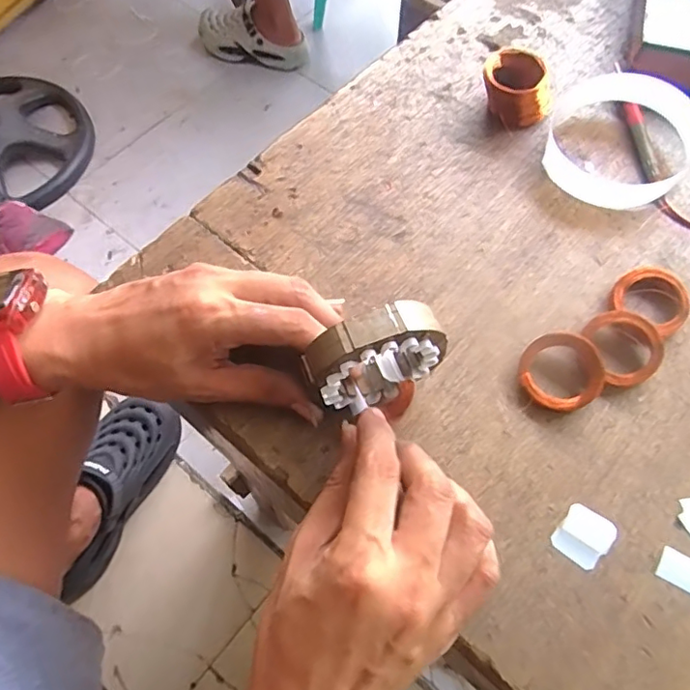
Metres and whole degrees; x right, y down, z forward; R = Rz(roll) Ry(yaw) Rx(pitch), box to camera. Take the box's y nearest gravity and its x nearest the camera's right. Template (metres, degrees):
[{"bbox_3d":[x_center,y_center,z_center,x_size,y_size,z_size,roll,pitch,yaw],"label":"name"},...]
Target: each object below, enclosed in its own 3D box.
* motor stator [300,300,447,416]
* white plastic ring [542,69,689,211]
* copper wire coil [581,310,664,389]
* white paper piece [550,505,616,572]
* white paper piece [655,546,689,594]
[{"bbox_3d":[0.015,0.008,0.282,0.068,0.065,0.022,-21,66,-10],"label":"motor stator"},{"bbox_3d":[0.193,-0.145,0.390,0.094,0.039,0.095,0,64,0],"label":"white plastic ring"},{"bbox_3d":[0.161,0.003,0.324,0.038,0.018,0.044,-6,65,-4],"label":"copper wire coil"},{"bbox_3d":[0.123,0.098,0.285,0.025,0.004,0.029,38,70,16],"label":"white paper piece"},{"bbox_3d":[0.170,0.113,0.277,0.025,0.004,0.016,28,67,12],"label":"white paper piece"}]

